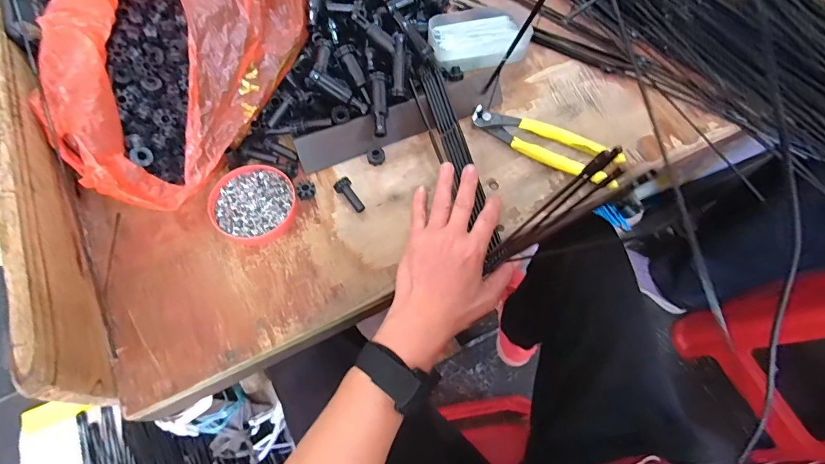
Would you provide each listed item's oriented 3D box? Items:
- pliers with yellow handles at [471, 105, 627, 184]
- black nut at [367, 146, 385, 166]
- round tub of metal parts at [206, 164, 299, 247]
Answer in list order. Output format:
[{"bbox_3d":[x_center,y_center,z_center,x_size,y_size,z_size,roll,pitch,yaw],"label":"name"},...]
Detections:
[{"bbox_3d":[0.143,-0.100,0.453,0.160,0.018,0.045,28,67,11],"label":"pliers with yellow handles"},{"bbox_3d":[-0.039,-0.082,0.443,0.018,0.012,0.019,1,65,-2],"label":"black nut"},{"bbox_3d":[-0.158,-0.029,0.411,0.079,0.016,0.083,1,65,-2],"label":"round tub of metal parts"}]

